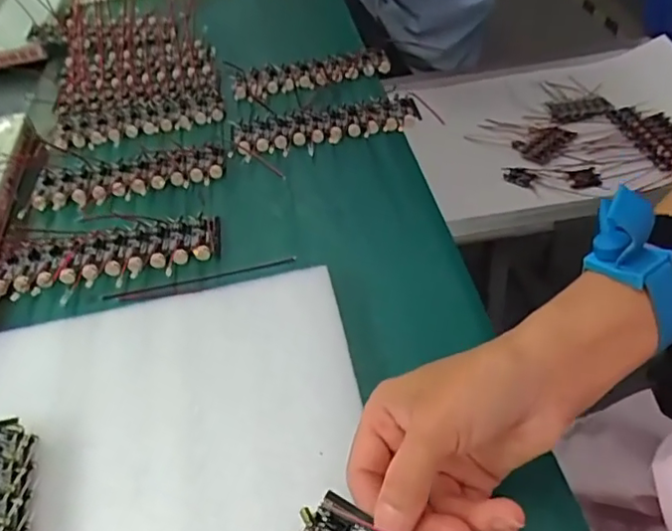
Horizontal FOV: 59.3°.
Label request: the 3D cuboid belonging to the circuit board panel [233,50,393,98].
[{"bbox_3d":[-0.025,-0.191,0.584,0.149,0.012,0.063,-10,45,-3],"label":"circuit board panel"}]

